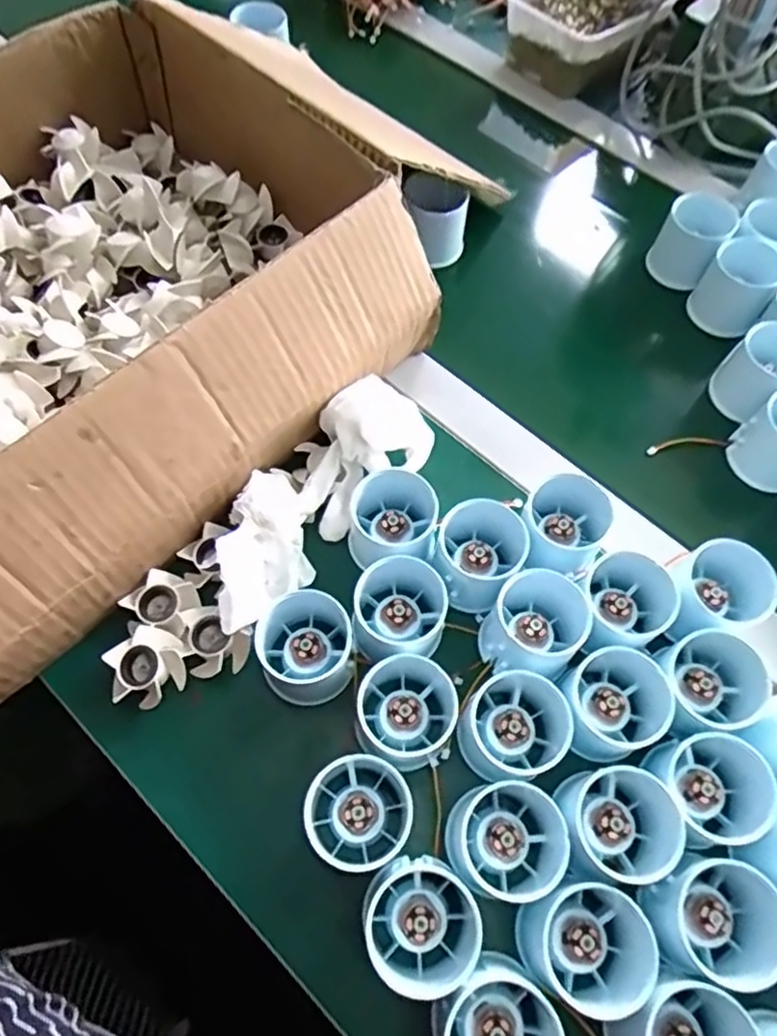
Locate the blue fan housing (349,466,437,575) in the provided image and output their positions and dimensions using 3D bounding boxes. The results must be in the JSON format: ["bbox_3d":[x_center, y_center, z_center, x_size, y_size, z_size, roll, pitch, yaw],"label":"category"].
[{"bbox_3d":[0.003,0.002,0.418,0.050,0.055,0.052,1,63,-2],"label":"blue fan housing"}]

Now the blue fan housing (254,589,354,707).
[{"bbox_3d":[-0.045,0.077,0.386,0.056,0.050,0.051,1,63,-2],"label":"blue fan housing"}]

